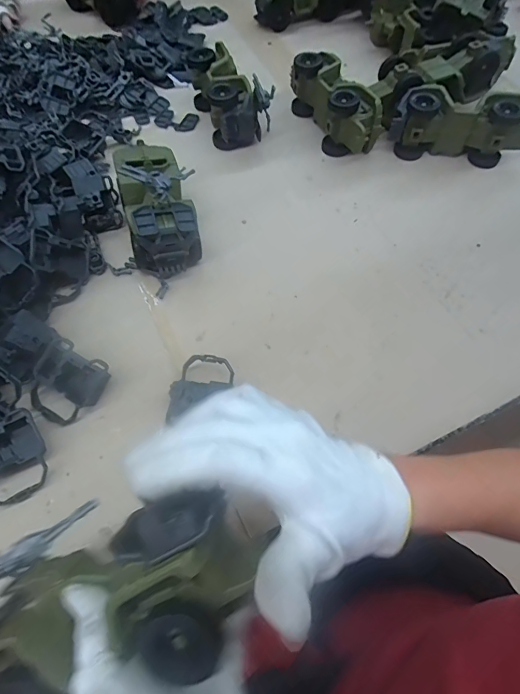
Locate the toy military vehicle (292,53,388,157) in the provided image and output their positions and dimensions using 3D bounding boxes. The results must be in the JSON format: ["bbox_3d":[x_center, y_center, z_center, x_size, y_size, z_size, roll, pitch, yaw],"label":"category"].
[{"bbox_3d":[0.117,-0.374,0.626,0.076,0.080,0.189,-18,62,-11],"label":"toy military vehicle"}]

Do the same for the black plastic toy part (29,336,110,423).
[{"bbox_3d":[-0.199,0.037,0.412,0.067,0.033,0.071,26,63,14],"label":"black plastic toy part"}]

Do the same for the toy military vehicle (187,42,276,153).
[{"bbox_3d":[-0.044,-0.398,0.640,0.100,0.079,0.173,-17,62,-10],"label":"toy military vehicle"}]

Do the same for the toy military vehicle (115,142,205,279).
[{"bbox_3d":[-0.127,-0.178,0.497,0.081,0.107,0.162,-14,61,-9],"label":"toy military vehicle"}]

